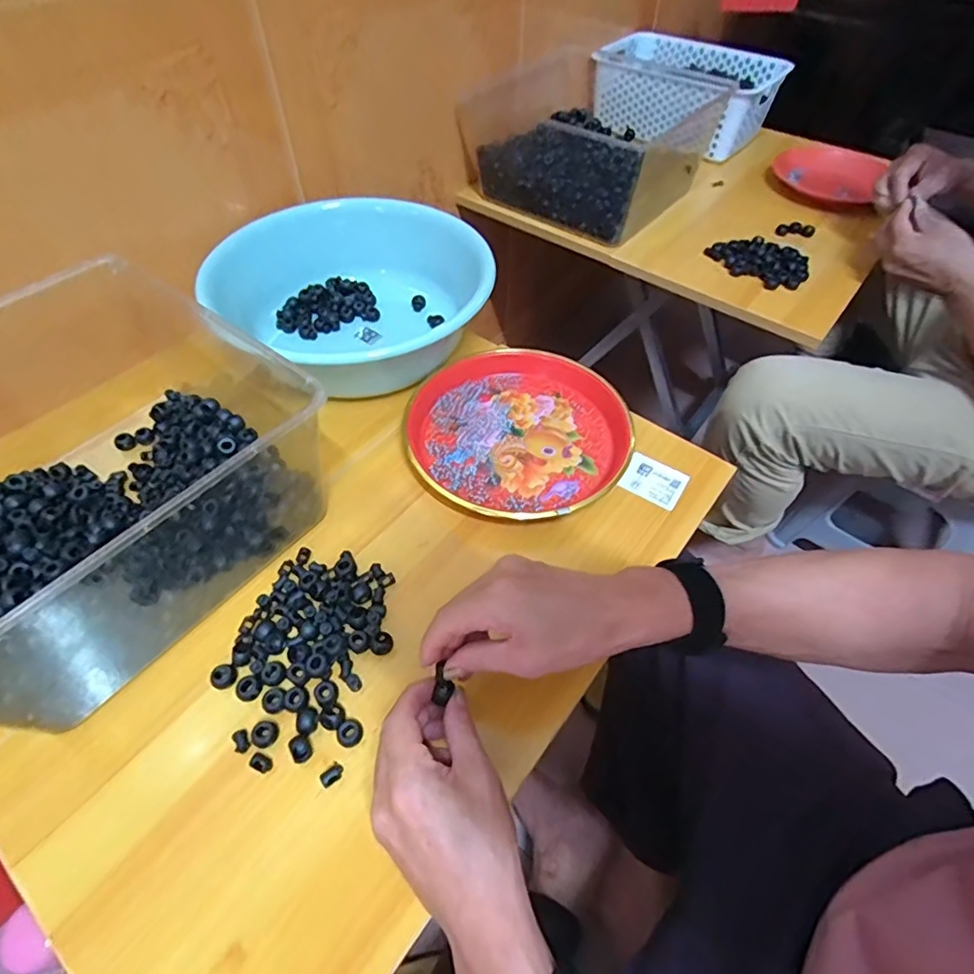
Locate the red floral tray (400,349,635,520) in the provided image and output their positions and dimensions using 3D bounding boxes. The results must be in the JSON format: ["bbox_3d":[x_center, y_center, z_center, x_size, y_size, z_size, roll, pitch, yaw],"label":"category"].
[{"bbox_3d":[0.025,-0.057,0.553,0.217,0.030,0.208,-37,62,-25],"label":"red floral tray"}]

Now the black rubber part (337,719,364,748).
[{"bbox_3d":[-0.096,0.174,0.387,0.018,0.011,0.017,1,53,-1],"label":"black rubber part"}]

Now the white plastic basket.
[{"bbox_3d":[0.354,-0.716,1.002,0.311,0.109,0.231,25,56,16],"label":"white plastic basket"}]

